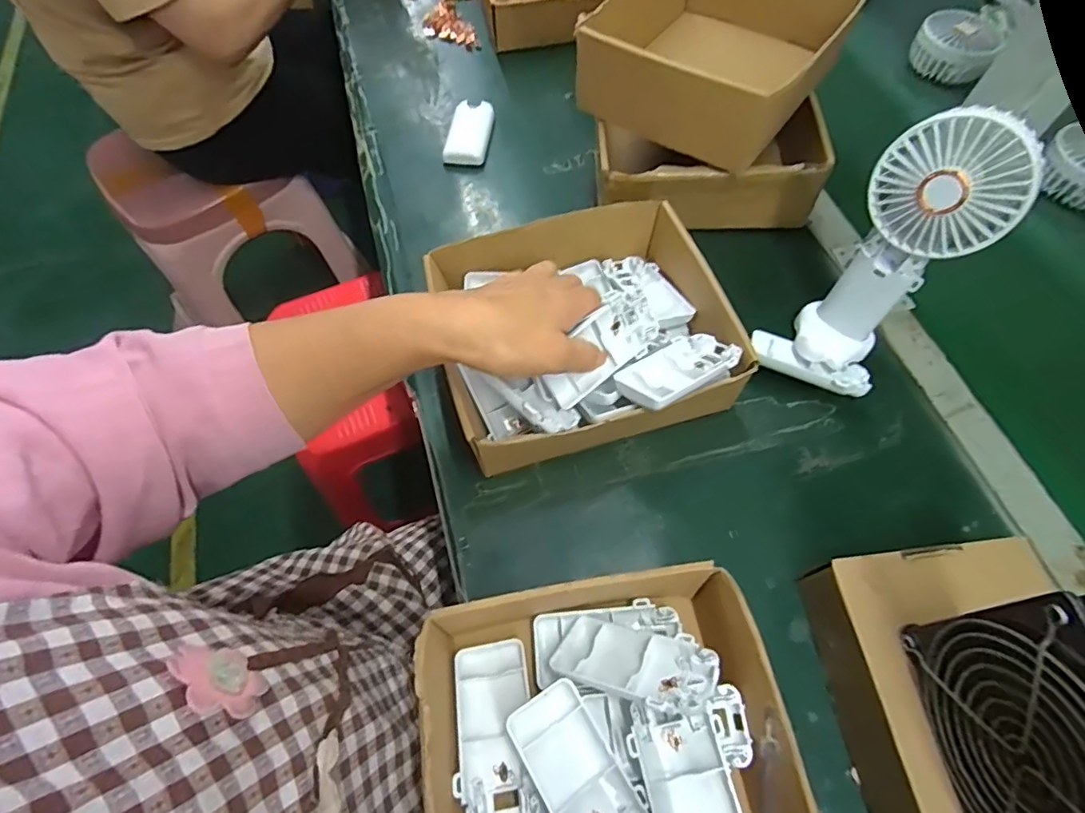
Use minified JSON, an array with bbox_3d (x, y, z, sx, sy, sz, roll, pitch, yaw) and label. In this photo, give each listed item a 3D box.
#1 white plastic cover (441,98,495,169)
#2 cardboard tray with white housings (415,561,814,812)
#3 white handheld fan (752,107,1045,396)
[{"bbox_3d":[-0.082,-0.299,0.597,0.046,0.019,0.088,5,63,5],"label":"white plastic cover"},{"bbox_3d":[0.035,0.215,0.297,0.199,0.073,0.220,-8,63,-2],"label":"cardboard tray with white housings"},{"bbox_3d":[0.238,-0.092,0.387,0.089,0.185,0.110,38,70,19],"label":"white handheld fan"}]

